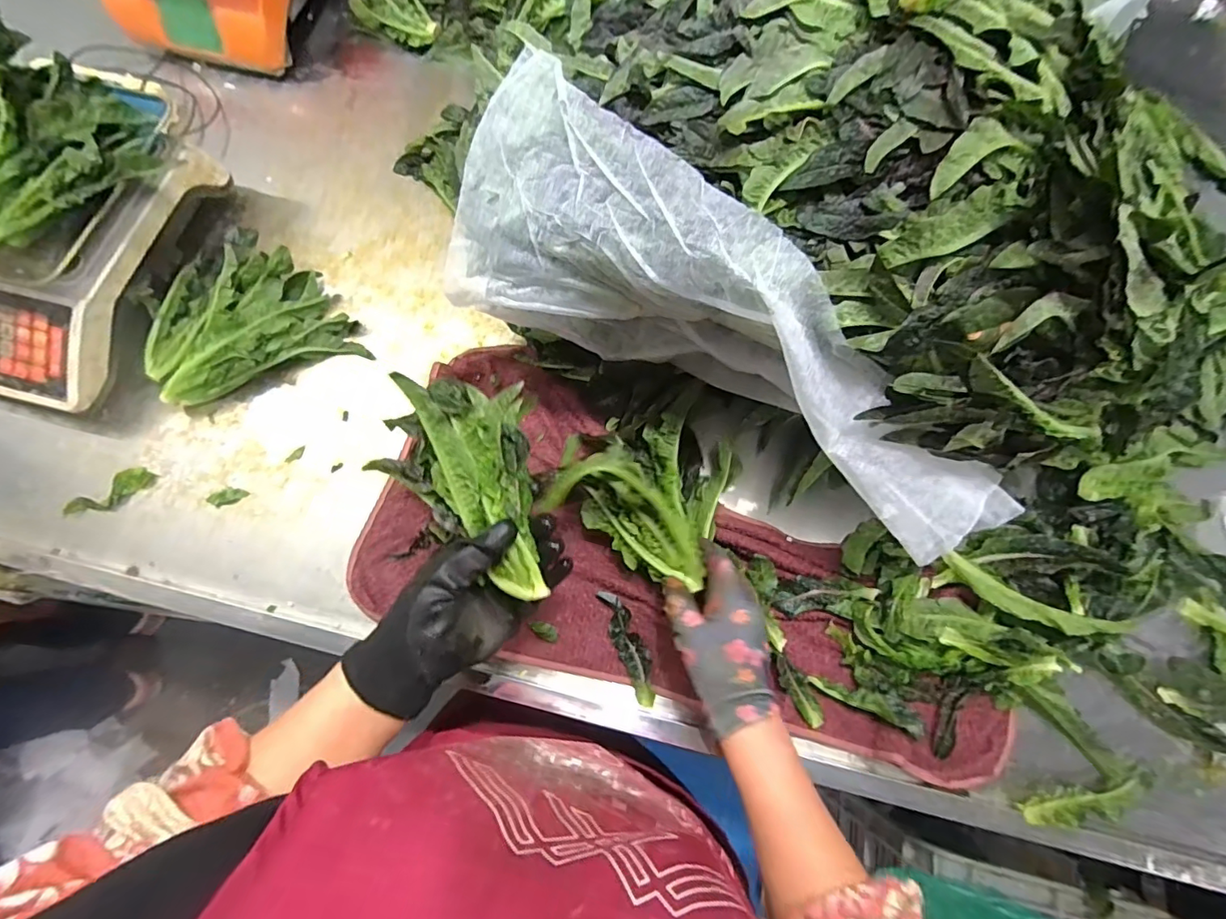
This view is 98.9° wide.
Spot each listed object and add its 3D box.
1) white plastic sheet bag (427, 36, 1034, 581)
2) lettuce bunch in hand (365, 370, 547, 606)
[{"bbox_3d":[0.080,-0.087,0.395,0.459,0.164,0.136,34,75,9],"label":"white plastic sheet bag"},{"bbox_3d":[-0.106,0.023,0.372,0.110,0.084,0.162,-19,74,-7],"label":"lettuce bunch in hand"}]

